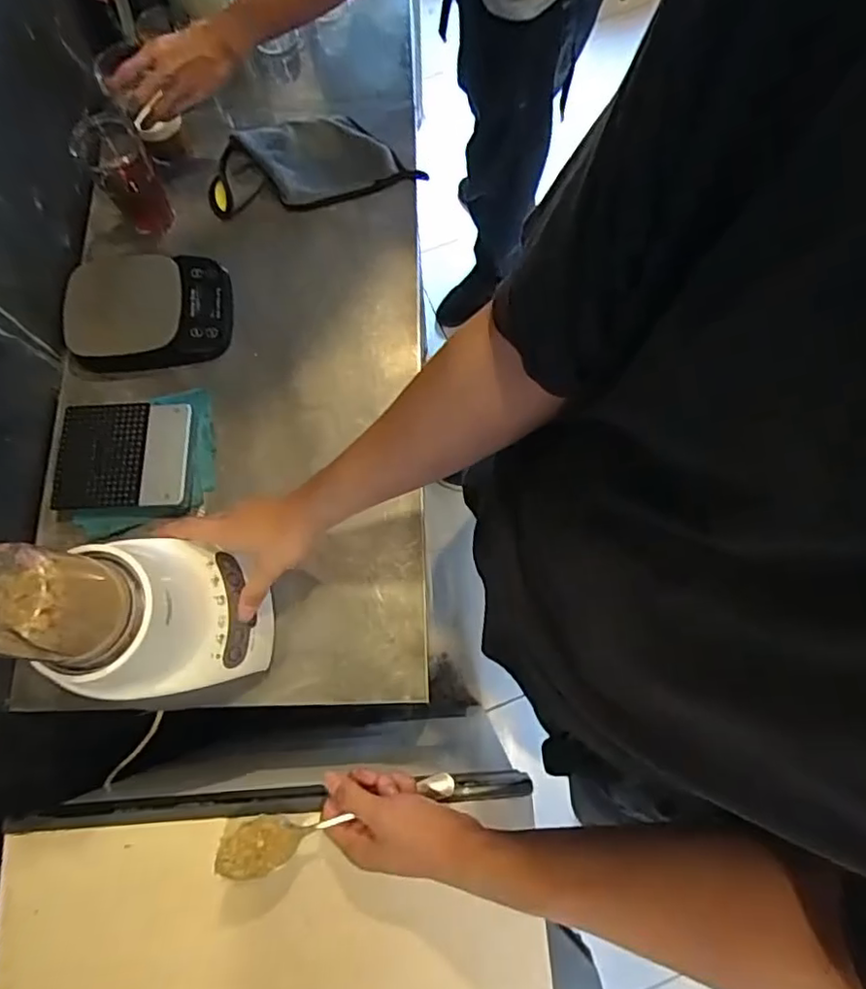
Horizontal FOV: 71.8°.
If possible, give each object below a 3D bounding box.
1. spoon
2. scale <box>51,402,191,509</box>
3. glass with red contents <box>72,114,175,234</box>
[{"bbox_3d":[-0.078,0.279,0.514,0.202,0.016,0.040,-10,73,-17],"label":"spoon"},{"bbox_3d":[-0.358,-0.048,0.697,0.149,0.023,0.125,-1,74,1],"label":"scale"},{"bbox_3d":[-0.391,-0.409,0.763,0.072,0.131,0.083,-32,76,-8],"label":"glass with red contents"}]

